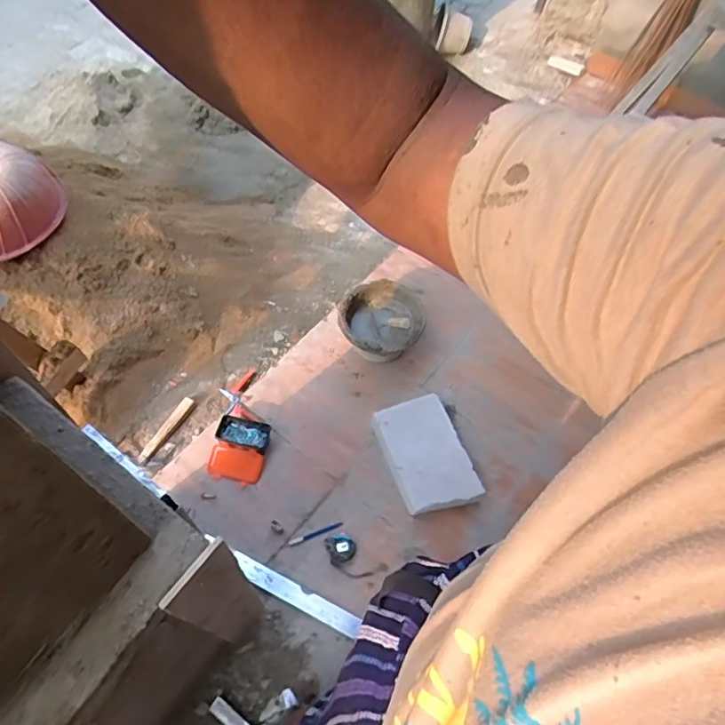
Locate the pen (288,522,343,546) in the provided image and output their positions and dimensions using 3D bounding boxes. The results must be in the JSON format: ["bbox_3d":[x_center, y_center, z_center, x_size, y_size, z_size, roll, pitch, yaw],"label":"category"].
[{"bbox_3d":[-0.120,0.443,1.432,0.141,0.010,0.011,-15,62,-14],"label":"pen"}]

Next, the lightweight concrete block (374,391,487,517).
[{"bbox_3d":[0.173,0.249,1.530,0.207,0.057,0.316,-14,62,-14],"label":"lightweight concrete block"}]

